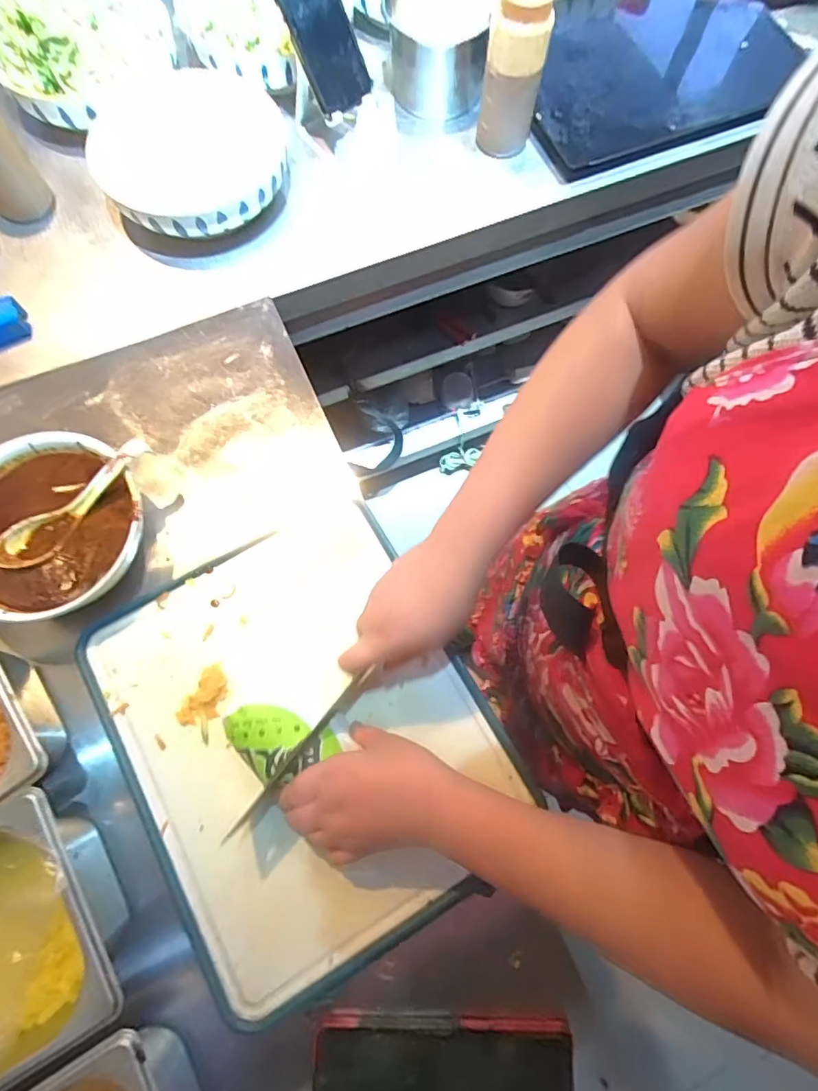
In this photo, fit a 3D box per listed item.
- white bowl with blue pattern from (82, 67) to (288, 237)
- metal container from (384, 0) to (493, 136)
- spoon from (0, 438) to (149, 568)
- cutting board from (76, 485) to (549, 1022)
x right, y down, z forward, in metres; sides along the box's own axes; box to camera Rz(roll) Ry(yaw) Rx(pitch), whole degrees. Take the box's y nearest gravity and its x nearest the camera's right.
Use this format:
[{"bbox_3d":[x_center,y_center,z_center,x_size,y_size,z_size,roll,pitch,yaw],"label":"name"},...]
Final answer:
[{"bbox_3d":[-0.261,-0.472,0.646,0.220,0.056,0.250,-28,76,-9],"label":"white bowl with blue pattern"},{"bbox_3d":[0.035,-0.640,0.696,0.134,0.111,0.142,7,74,1],"label":"metal container"},{"bbox_3d":[-0.313,-0.042,0.489,0.040,0.027,0.163,42,77,11],"label":"spoon"},{"bbox_3d":[-0.095,0.159,0.473,0.298,0.014,0.361,-32,76,-9],"label":"cutting board"}]

